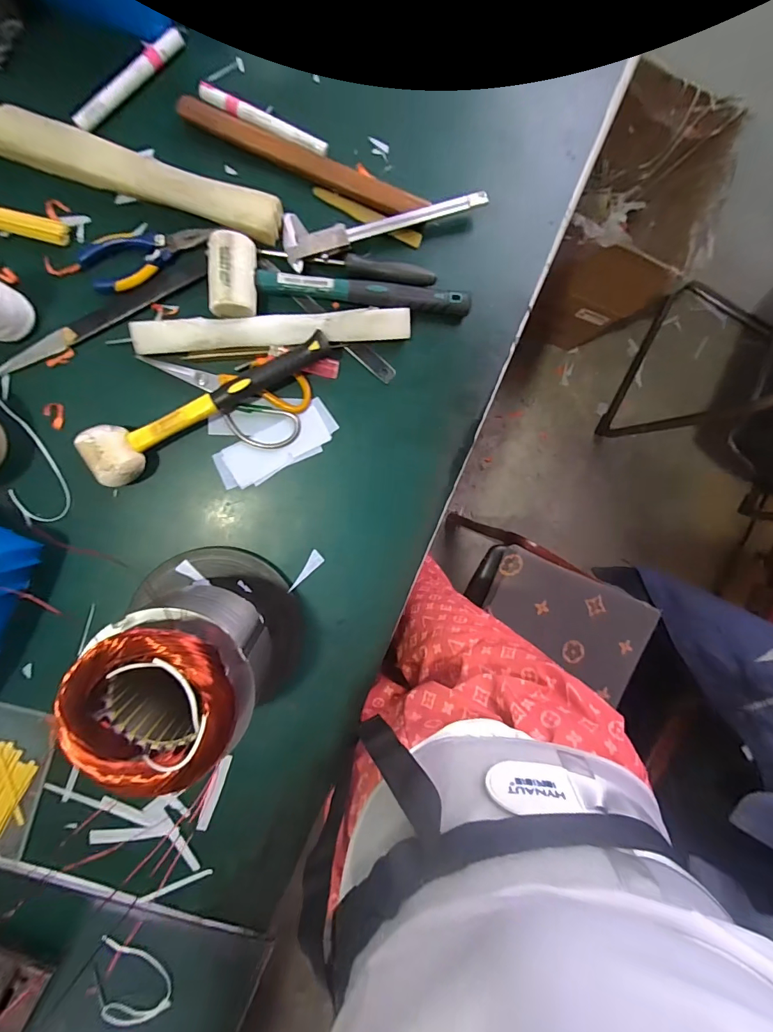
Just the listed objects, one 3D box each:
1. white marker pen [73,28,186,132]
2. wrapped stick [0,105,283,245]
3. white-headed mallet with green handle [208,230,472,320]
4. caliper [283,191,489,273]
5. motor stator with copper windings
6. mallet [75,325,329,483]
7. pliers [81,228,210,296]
[{"bbox_3d":[-0.271,-0.459,0.437,0.018,0.016,0.144,43,90,-8],"label":"white marker pen"},{"bbox_3d":[-0.278,-0.358,0.432,0.332,0.021,0.043,15,94,-7],"label":"wrapped stick"},{"bbox_3d":[-0.045,-0.246,0.455,0.279,0.041,0.077,3,95,-6],"label":"white-headed mallet with green handle"},{"bbox_3d":[-0.004,-0.333,0.461,0.227,0.018,0.059,-17,97,-4],"label":"caliper"},{"bbox_3d":[-0.192,0.147,0.411,0.137,0.187,0.126,0,95,-4],"label":"motor stator with copper windings"},{"bbox_3d":[-0.195,-0.129,0.453,0.284,0.050,0.061,-34,98,-2],"label":"mallet"},{"bbox_3d":[-0.261,-0.288,0.447,0.133,0.017,0.057,-27,97,-2],"label":"pliers"}]

